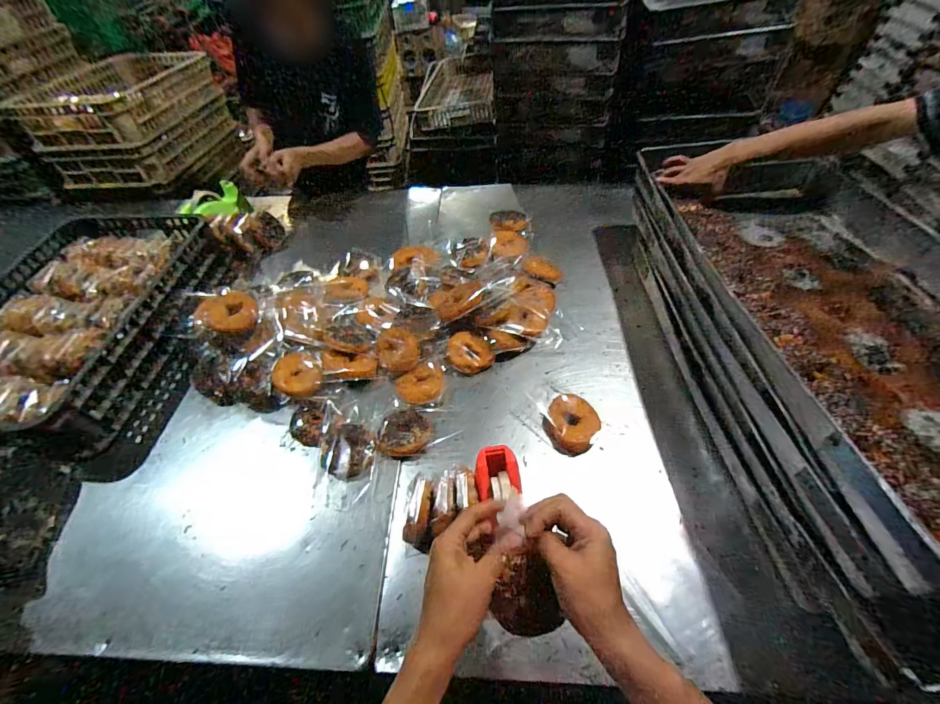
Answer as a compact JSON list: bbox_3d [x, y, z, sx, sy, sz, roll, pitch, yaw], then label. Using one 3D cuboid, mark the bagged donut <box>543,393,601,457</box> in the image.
[{"bbox_3d":[0.188,0.128,0.737,0.095,0.035,0.110,29,59,24],"label":"bagged donut"}]

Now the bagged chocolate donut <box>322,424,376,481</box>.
[{"bbox_3d":[-0.222,0.180,0.728,0.093,0.028,0.093,-2,52,3],"label":"bagged chocolate donut"}]

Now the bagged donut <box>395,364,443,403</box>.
[{"bbox_3d":[-0.097,0.065,0.806,0.093,0.024,0.073,-25,54,-14],"label":"bagged donut"}]

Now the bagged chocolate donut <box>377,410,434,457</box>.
[{"bbox_3d":[-0.122,0.152,0.750,0.096,0.029,0.093,-2,52,3],"label":"bagged chocolate donut"}]

